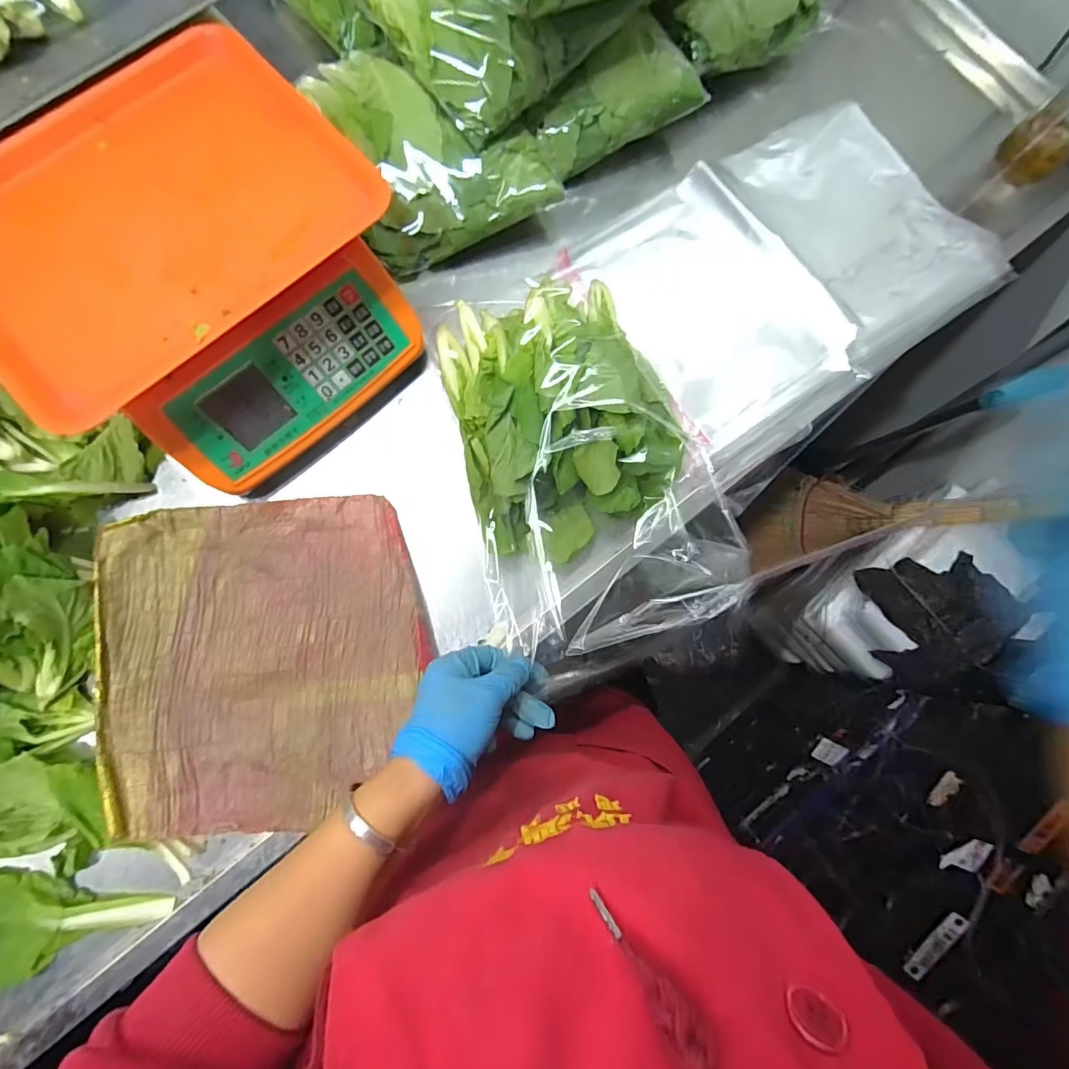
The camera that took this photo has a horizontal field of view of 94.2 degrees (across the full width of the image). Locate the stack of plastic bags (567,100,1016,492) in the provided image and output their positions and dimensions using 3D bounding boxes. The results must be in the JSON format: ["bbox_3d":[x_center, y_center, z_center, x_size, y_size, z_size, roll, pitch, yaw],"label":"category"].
[{"bbox_3d":[0.254,-0.279,0.512,0.392,0.042,0.298,-36,83,-7],"label":"stack of plastic bags"}]

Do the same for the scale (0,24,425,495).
[{"bbox_3d":[-0.277,-0.216,0.419,0.286,0.120,0.289,-43,84,-8],"label":"scale"}]

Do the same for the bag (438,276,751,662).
[{"bbox_3d":[0.044,-0.069,0.420,0.209,0.095,0.299,-9,81,-3],"label":"bag"}]

